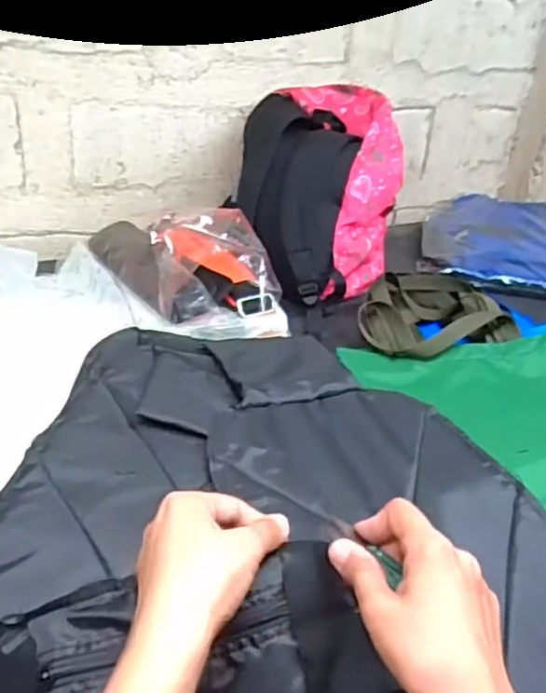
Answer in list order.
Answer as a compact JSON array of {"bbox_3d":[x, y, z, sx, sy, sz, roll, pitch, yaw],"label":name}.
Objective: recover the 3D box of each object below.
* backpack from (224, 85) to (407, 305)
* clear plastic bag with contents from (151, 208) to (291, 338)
[{"bbox_3d":[0.078,-0.274,1.114,0.262,0.243,0.345,9,31,4],"label":"backpack"},{"bbox_3d":[-0.076,-0.097,0.897,0.194,0.162,0.122,-10,35,-26],"label":"clear plastic bag with contents"}]

